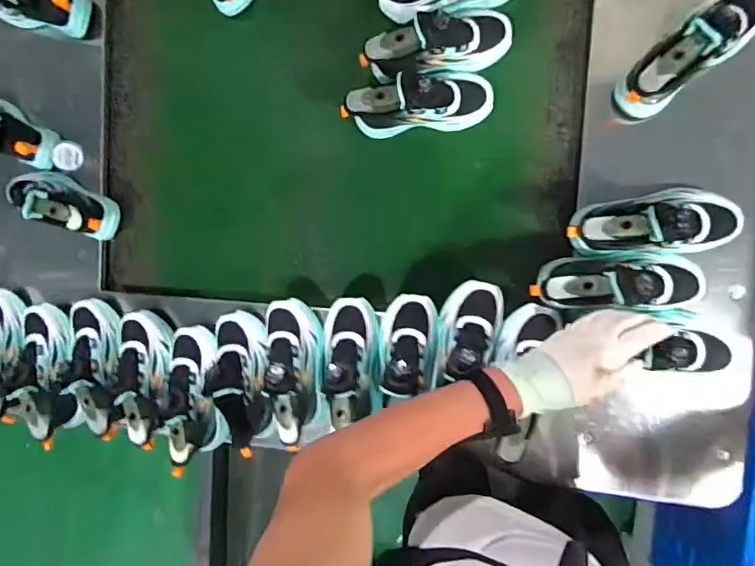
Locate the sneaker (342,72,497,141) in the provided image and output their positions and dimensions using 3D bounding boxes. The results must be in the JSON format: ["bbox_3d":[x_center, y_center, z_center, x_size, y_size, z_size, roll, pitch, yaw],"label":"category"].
[{"bbox_3d":[0.057,-0.262,0.692,0.216,0.088,0.091,2,93,7],"label":"sneaker"}]

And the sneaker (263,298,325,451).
[{"bbox_3d":[-0.126,0.125,0.711,0.085,0.080,0.208,-6,72,8],"label":"sneaker"}]

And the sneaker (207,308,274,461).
[{"bbox_3d":[-0.200,0.142,0.711,0.090,0.107,0.208,-10,78,8],"label":"sneaker"}]

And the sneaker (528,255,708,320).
[{"bbox_3d":[0.317,0.005,0.622,0.221,0.121,0.077,3,93,7],"label":"sneaker"}]

